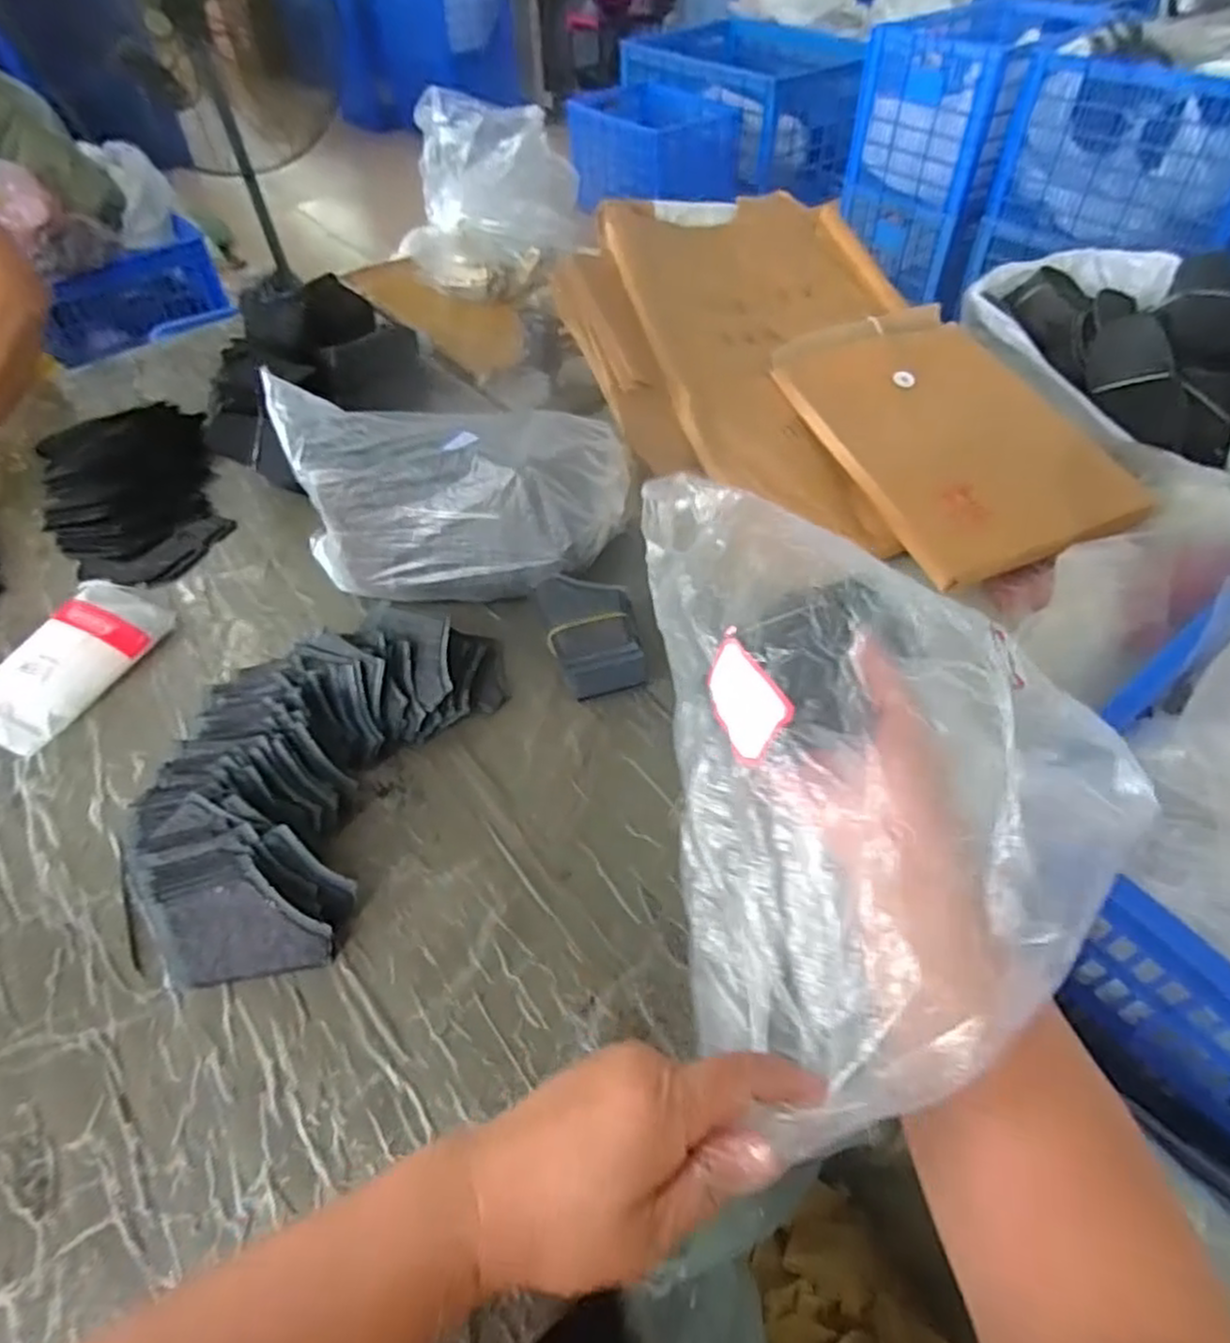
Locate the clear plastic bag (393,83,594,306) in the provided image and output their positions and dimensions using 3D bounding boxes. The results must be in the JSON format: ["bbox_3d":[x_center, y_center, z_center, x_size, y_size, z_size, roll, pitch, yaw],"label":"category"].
[{"bbox_3d":[-0.172,-0.681,1.068,0.257,0.221,0.122,-15,51,-10],"label":"clear plastic bag"}]

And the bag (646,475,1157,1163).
[{"bbox_3d":[0.140,0.036,0.383,0.212,0.093,0.334,-4,53,-1],"label":"bag"}]

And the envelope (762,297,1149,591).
[{"bbox_3d":[0.347,-0.257,0.801,0.229,0.051,0.376,-19,55,-12],"label":"envelope"}]

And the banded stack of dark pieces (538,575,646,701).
[{"bbox_3d":[-0.022,-0.028,0.651,0.081,0.049,0.120,-11,51,-5],"label":"banded stack of dark pieces"}]

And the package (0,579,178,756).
[{"bbox_3d":[-0.508,-0.014,0.683,0.112,0.026,0.176,19,53,17],"label":"package"}]

